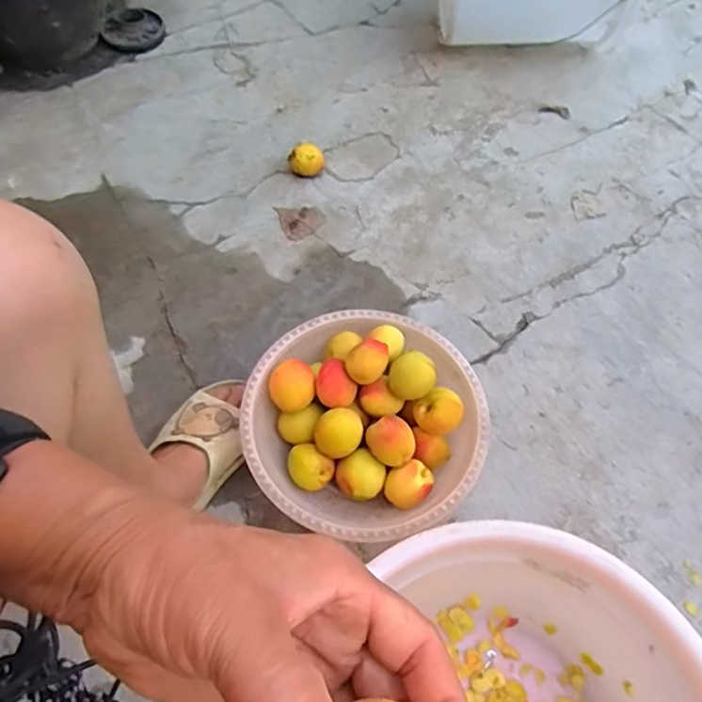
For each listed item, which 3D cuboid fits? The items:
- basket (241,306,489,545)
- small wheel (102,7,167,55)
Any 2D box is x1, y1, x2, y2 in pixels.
[{"bbox_3d":[0.019,0.082,0.673,0.262,0.131,0.260,0,62,0],"label":"basket"},{"bbox_3d":[-0.432,-0.638,1.123,0.115,0.028,0.114,1,61,-3],"label":"small wheel"}]

